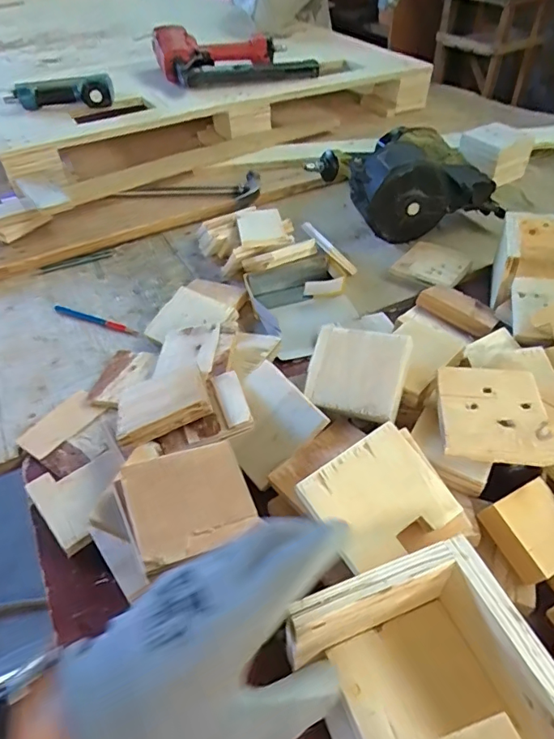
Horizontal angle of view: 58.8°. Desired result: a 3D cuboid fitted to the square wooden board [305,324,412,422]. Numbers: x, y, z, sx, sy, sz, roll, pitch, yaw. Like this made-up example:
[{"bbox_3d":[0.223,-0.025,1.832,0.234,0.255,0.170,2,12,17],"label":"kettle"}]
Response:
[{"bbox_3d":[0.073,0.001,0.464,0.090,0.013,0.082,12,74,27],"label":"square wooden board"}]

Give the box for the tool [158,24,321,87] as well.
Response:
[{"bbox_3d":[-0.087,-0.693,1.069,0.303,0.094,0.252,-19,47,-13],"label":"tool"}]

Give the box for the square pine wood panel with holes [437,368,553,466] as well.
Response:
[{"bbox_3d":[0.181,0.036,0.415,0.083,0.013,0.091,5,46,6],"label":"square pine wood panel with holes"}]

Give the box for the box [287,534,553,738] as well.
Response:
[{"bbox_3d":[0.091,0.194,0.287,0.127,0.066,0.140,-17,47,-15],"label":"box"}]

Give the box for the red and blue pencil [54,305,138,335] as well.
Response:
[{"bbox_3d":[-0.240,-0.066,0.654,0.134,0.012,0.013,16,49,16],"label":"red and blue pencil"}]

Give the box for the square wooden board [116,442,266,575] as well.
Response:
[{"bbox_3d":[-0.066,0.102,0.381,0.091,0.008,0.086,-13,52,-22],"label":"square wooden board"}]

